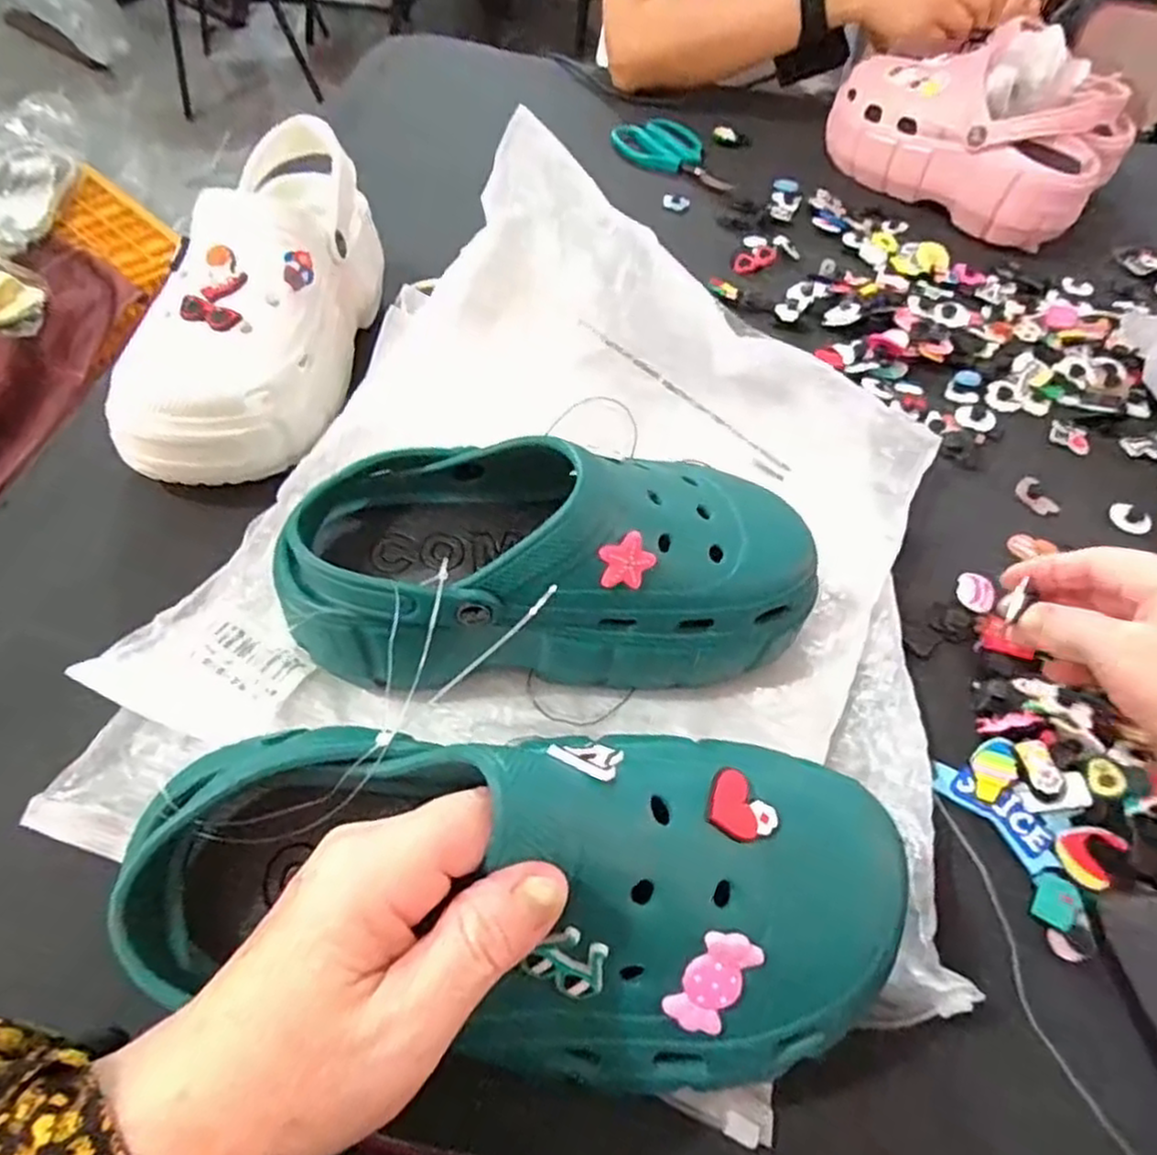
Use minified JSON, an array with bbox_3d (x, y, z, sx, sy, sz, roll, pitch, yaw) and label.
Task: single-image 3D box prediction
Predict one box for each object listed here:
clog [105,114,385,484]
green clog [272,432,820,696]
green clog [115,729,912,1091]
[{"bbox_3d":[-0.187,-0.168,0.441,0.092,0.099,0.242,11,55,3],"label":"clog"},{"bbox_3d":[-0.011,-0.014,0.348,0.246,0.099,0.096,-2,55,-5],"label":"green clog"},{"bbox_3d":[-0.019,0.104,0.252,0.241,0.098,0.119,4,99,-10],"label":"green clog"}]

